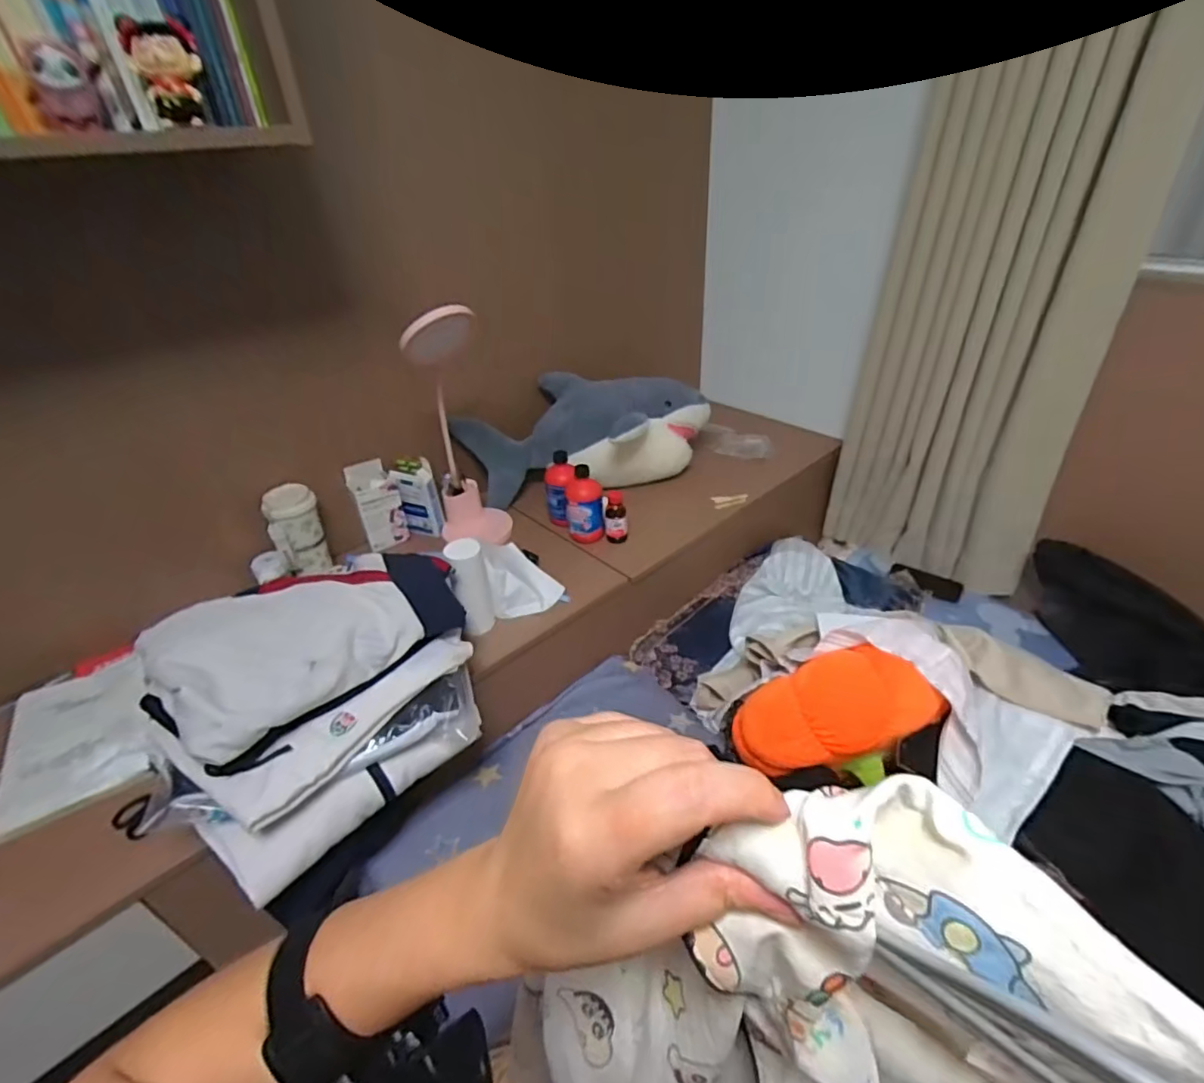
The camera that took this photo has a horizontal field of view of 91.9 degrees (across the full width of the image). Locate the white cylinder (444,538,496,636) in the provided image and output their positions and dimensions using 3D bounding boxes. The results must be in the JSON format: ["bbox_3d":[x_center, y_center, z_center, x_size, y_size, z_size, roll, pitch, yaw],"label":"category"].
[{"bbox_3d":[-0.209,0.077,0.939,0.052,0.157,0.061,-10,35,-8],"label":"white cylinder"}]

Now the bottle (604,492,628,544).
[{"bbox_3d":[0.028,-0.044,1.164,0.044,0.100,0.045,-4,35,0],"label":"bottle"}]

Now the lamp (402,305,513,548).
[{"bbox_3d":[-0.265,-0.193,1.088,0.129,0.475,0.165,-13,36,-12],"label":"lamp"}]

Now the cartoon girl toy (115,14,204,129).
[{"bbox_3d":[-0.469,-0.511,0.634,0.067,0.092,0.053,-22,39,-24],"label":"cartoon girl toy"}]

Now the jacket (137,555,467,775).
[{"bbox_3d":[-0.386,0.111,0.773,0.232,0.082,0.361,26,44,36],"label":"jacket"}]

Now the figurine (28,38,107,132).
[{"bbox_3d":[-0.561,-0.477,0.609,0.065,0.073,0.070,-26,40,-28],"label":"figurine"}]

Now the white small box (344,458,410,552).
[{"bbox_3d":[-0.452,-0.074,1.174,0.080,0.158,0.069,-22,39,-24],"label":"white small box"}]

